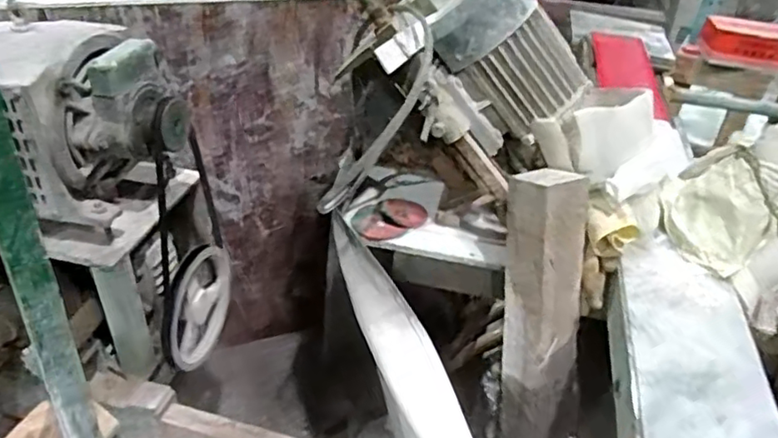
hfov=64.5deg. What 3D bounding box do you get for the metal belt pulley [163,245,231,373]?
[{"bbox_3d":[-0.326,0.154,1.046,0.029,0.209,0.212,10,79,10],"label":"metal belt pulley"}]

